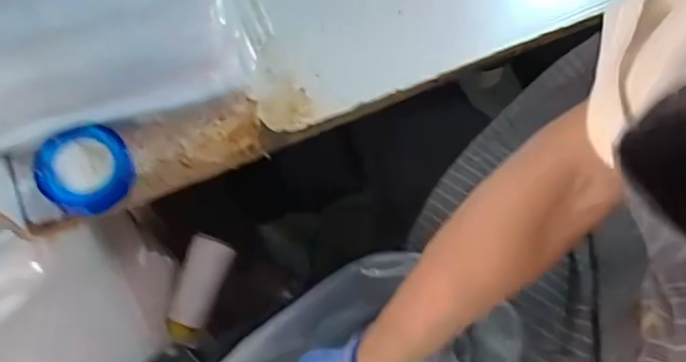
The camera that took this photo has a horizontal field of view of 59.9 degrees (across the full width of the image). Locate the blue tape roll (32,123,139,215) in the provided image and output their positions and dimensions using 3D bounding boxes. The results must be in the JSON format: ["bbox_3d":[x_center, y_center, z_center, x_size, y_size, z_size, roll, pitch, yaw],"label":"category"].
[{"bbox_3d":[-0.197,-0.008,0.457,0.068,0.023,0.069,16,66,-19],"label":"blue tape roll"}]

